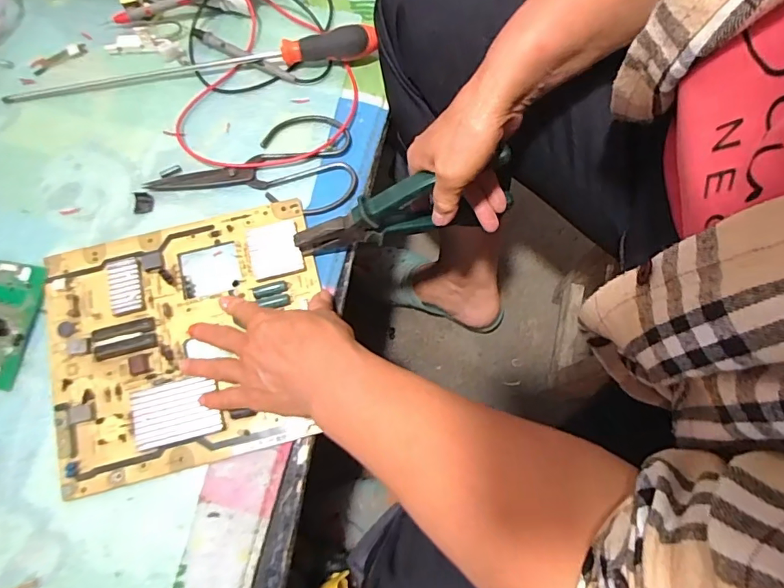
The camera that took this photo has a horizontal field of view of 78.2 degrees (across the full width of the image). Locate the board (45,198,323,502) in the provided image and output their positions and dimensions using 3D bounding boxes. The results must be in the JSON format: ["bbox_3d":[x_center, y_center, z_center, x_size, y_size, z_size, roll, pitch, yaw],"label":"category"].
[{"bbox_3d":[-0.181,0.039,0.430,0.234,0.013,0.217,-14,76,-3],"label":"board"}]

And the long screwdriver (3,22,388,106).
[{"bbox_3d":[-0.208,-0.241,0.499,0.383,0.029,0.027,-7,74,-1],"label":"long screwdriver"}]

